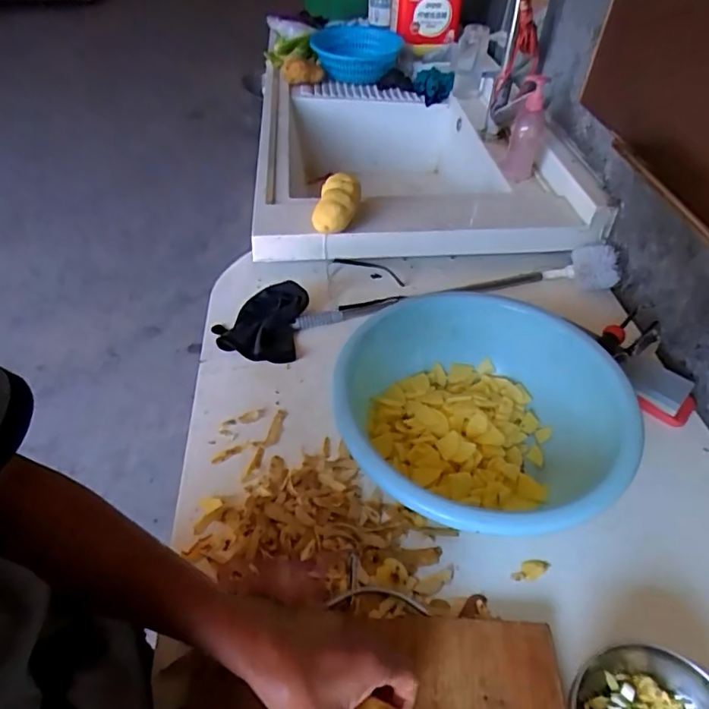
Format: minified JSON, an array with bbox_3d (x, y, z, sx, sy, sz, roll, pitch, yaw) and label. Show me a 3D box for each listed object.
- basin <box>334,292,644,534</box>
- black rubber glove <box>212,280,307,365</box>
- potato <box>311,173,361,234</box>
[{"bbox_3d":[0.146,0.073,0.628,0.303,0.119,0.336,-7,46,-8],"label":"basin"},{"bbox_3d":[-0.149,-0.057,0.805,0.136,0.041,0.134,7,46,6],"label":"black rubber glove"},{"bbox_3d":[-0.029,-0.249,0.862,0.072,0.055,0.091,7,46,6],"label":"potato"}]

